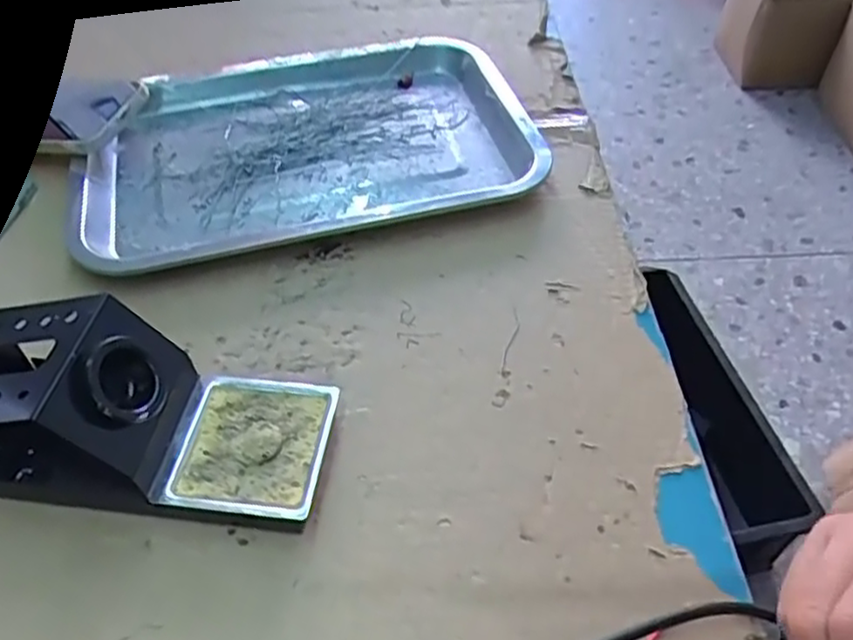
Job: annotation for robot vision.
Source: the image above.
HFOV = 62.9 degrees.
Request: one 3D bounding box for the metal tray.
[{"bbox_3d":[-0.089,-0.129,0.495,0.299,0.024,0.211,-11,50,-8],"label":"metal tray"}]

